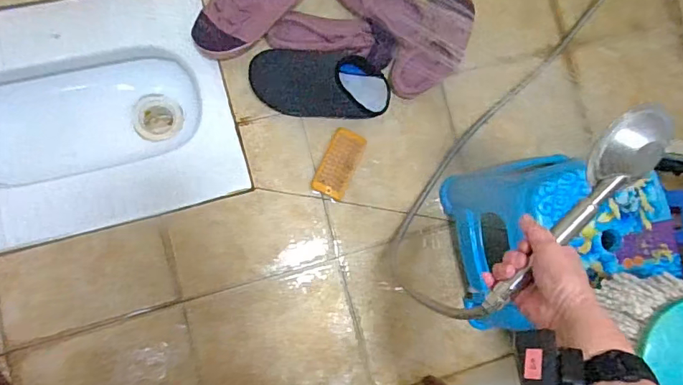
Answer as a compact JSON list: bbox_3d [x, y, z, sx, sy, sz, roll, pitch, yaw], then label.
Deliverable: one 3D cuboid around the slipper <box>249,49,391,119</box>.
[{"bbox_3d":[-0.038,-0.205,0.906,0.256,0.065,0.117,4,86,-9],"label":"slipper"}]

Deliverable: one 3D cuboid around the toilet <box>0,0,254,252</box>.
[{"bbox_3d":[-0.482,-0.135,0.911,0.530,0.154,0.410,-14,89,-10],"label":"toilet"}]

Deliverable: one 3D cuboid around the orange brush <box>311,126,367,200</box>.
[{"bbox_3d":[-0.002,-0.054,0.914,0.067,0.018,0.128,24,84,-7],"label":"orange brush"}]

